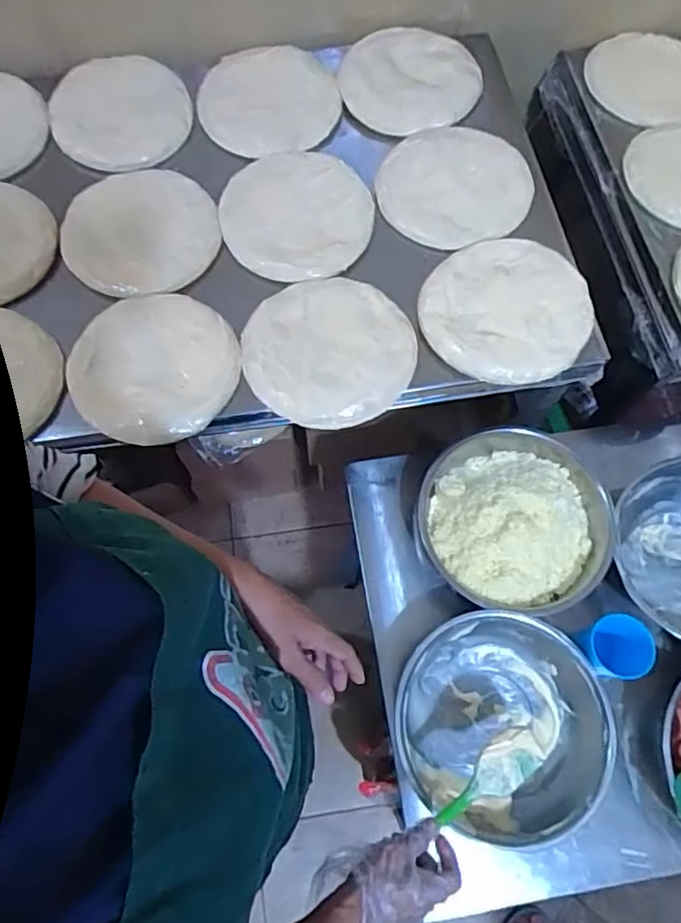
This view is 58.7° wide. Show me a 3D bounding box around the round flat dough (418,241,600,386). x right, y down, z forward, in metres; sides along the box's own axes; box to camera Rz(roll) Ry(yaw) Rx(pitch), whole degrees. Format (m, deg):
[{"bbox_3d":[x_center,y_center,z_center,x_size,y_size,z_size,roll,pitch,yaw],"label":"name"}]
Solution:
[{"bbox_3d":[0.212,-0.195,0.768,0.200,0.022,0.204,0,69,0],"label":"round flat dough"}]

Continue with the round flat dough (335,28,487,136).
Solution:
[{"bbox_3d":[0.110,-0.590,0.928,0.205,0.018,0.204,-1,73,5],"label":"round flat dough"}]

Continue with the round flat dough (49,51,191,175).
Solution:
[{"bbox_3d":[-0.334,-0.533,0.922,0.203,0.022,0.229,-21,71,-8],"label":"round flat dough"}]

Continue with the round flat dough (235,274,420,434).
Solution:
[{"bbox_3d":[-0.015,-0.144,0.753,0.207,0.010,0.209,0,69,0],"label":"round flat dough"}]

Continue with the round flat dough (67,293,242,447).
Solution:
[{"bbox_3d":[-0.229,-0.120,0.742,0.198,0.022,0.198,0,69,0],"label":"round flat dough"}]

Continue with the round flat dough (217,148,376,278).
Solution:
[{"bbox_3d":[-0.063,-0.350,0.850,0.204,0.021,0.230,-7,70,-3],"label":"round flat dough"}]

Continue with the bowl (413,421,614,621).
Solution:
[{"bbox_3d":[0.255,0.079,0.875,0.277,0.077,0.262,0,69,0],"label":"bowl"}]

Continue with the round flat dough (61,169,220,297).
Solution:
[{"bbox_3d":[-0.274,-0.320,0.833,0.207,0.023,0.221,0,69,0],"label":"round flat dough"}]

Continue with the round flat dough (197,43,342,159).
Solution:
[{"bbox_3d":[-0.111,-0.555,0.925,0.205,0.028,0.211,0,69,0],"label":"round flat dough"}]

